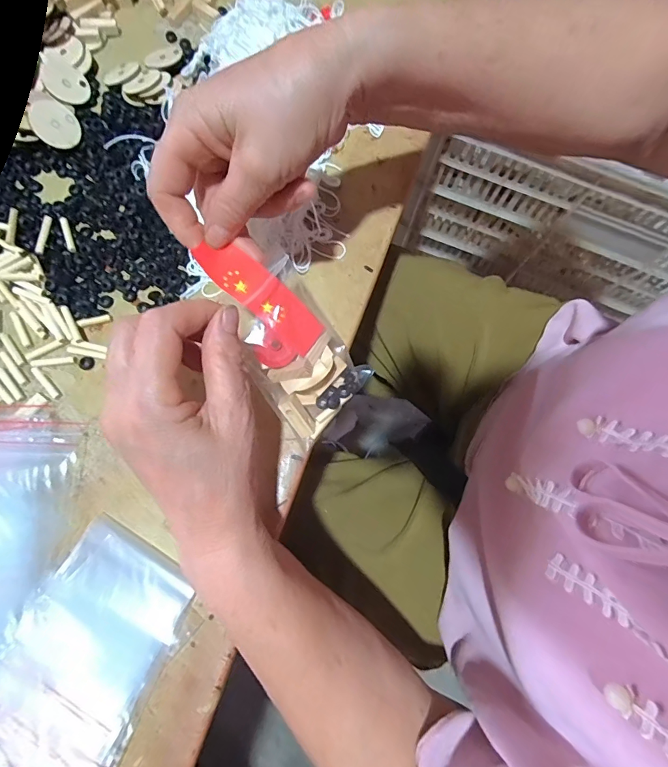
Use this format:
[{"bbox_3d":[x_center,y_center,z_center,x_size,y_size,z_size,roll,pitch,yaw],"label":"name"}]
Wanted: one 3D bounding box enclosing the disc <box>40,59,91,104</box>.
[{"bbox_3d":[-0.225,-0.253,0.346,0.034,0.004,0.034,3,85,-36],"label":"disc"}]

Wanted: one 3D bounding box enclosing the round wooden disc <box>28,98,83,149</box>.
[{"bbox_3d":[-0.222,-0.208,0.329,0.034,0.006,0.037,1,88,-39],"label":"round wooden disc"}]

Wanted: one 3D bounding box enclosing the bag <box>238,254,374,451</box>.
[{"bbox_3d":[-0.028,-0.017,0.273,0.067,0.030,0.096,-49,118,-8],"label":"bag"}]

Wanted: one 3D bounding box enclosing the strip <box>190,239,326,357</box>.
[{"bbox_3d":[-0.044,-0.054,0.253,0.087,0.010,0.027,39,78,-15],"label":"strip"}]

